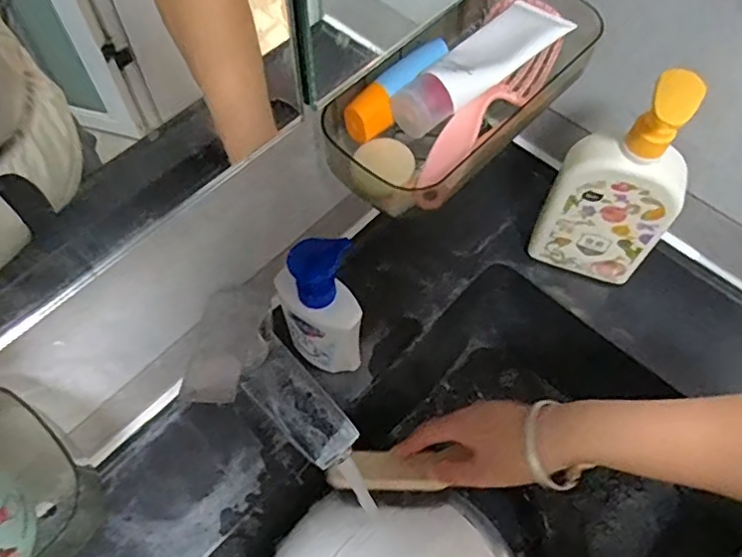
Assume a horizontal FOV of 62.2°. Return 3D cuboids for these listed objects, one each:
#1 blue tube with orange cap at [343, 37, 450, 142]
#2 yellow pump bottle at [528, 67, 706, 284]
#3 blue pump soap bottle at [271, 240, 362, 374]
[{"bbox_3d":[0.019,-0.144,0.466,0.031,0.028,0.098,38,67,18],"label":"blue tube with orange cap"},{"bbox_3d":[0.208,-0.065,0.534,0.100,0.169,0.040,20,62,10],"label":"yellow pump bottle"},{"bbox_3d":[-0.040,0.028,0.489,0.058,0.154,0.050,-11,61,-7],"label":"blue pump soap bottle"}]

